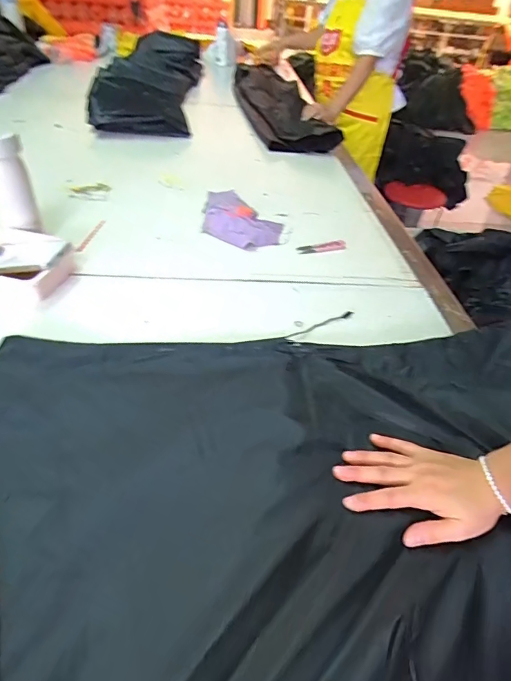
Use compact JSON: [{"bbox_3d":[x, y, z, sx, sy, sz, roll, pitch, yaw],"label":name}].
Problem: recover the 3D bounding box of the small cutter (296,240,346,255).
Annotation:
[{"bbox_3d":[0.130,-0.180,0.809,0.103,0.006,0.029,-12,44,-21],"label":"small cutter"}]

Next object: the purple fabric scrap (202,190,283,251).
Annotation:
[{"bbox_3d":[-0.026,-0.260,0.855,0.156,0.033,0.237,3,41,-5],"label":"purple fabric scrap"}]

